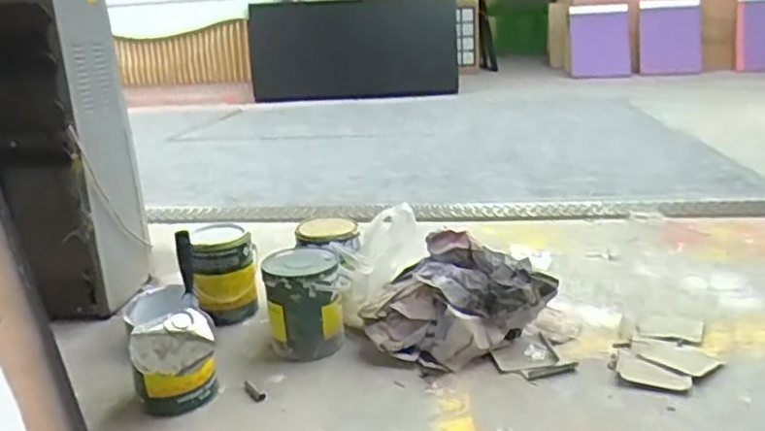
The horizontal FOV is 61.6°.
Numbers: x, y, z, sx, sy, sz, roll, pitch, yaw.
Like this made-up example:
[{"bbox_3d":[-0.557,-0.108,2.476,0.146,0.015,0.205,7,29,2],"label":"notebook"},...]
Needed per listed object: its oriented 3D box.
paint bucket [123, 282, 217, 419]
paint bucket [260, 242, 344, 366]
[{"bbox_3d":[-0.401,0.259,1.226,0.147,0.197,0.194,-10,19,-22],"label":"paint bucket"},{"bbox_3d":[-0.169,0.191,1.423,0.175,0.199,0.178,-5,18,-10],"label":"paint bucket"}]

